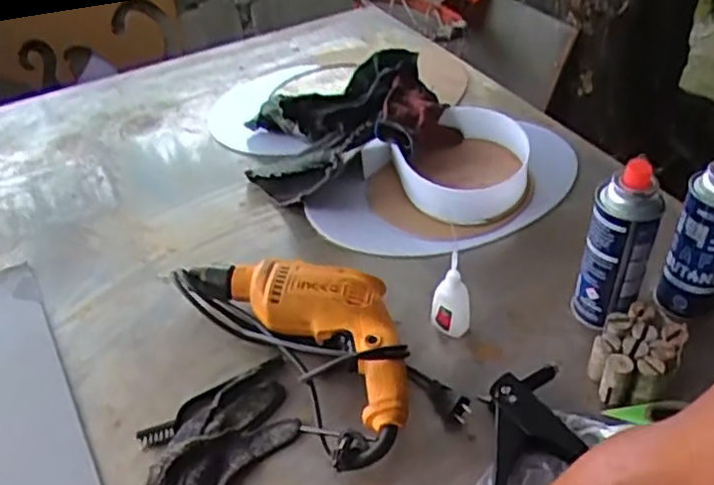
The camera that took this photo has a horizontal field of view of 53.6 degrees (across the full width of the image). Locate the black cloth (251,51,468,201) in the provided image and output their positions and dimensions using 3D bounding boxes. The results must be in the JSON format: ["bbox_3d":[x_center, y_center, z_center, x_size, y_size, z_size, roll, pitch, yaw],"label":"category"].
[{"bbox_3d":[-0.020,-0.187,1.044,0.295,0.092,0.253,-16,43,-17],"label":"black cloth"}]

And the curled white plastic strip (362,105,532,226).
[{"bbox_3d":[0.149,-0.123,0.987,0.207,0.049,0.201,-33,49,-31],"label":"curled white plastic strip"}]

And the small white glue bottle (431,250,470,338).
[{"bbox_3d":[0.105,0.060,0.777,0.040,0.099,0.032,14,43,17],"label":"small white glue bottle"}]

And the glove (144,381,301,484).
[{"bbox_3d":[-0.136,0.201,0.678,0.082,0.020,0.179,30,50,32],"label":"glove"}]

